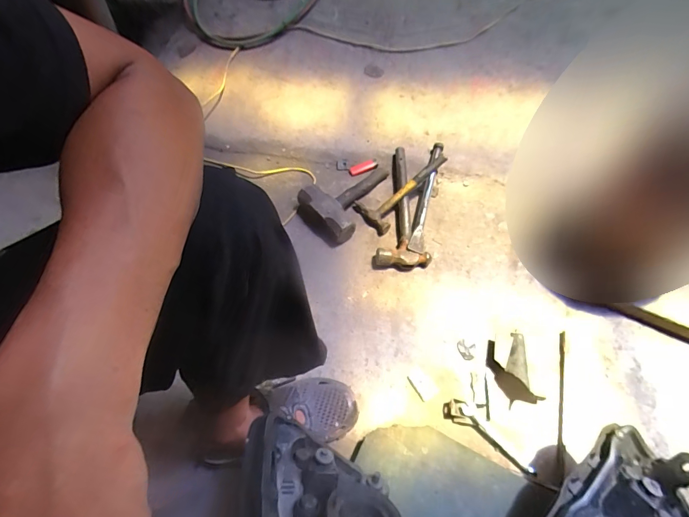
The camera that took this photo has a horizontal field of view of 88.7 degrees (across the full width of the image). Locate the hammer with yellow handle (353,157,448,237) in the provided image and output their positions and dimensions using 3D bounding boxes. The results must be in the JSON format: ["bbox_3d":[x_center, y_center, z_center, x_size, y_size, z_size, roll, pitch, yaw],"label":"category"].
[{"bbox_3d":[0.146,-0.177,0.868,0.248,0.045,0.111,-41,66,-6],"label":"hammer with yellow handle"}]

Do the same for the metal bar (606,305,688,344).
[{"bbox_3d":[0.698,0.155,0.707,0.293,0.044,0.014,23,60,13],"label":"metal bar"}]

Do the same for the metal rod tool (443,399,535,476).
[{"bbox_3d":[0.256,0.306,0.618,0.169,0.020,0.044,31,62,17],"label":"metal rod tool"}]

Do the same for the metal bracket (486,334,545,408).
[{"bbox_3d":[0.318,0.206,0.666,0.071,0.043,0.123,-6,58,-5],"label":"metal bracket"}]

